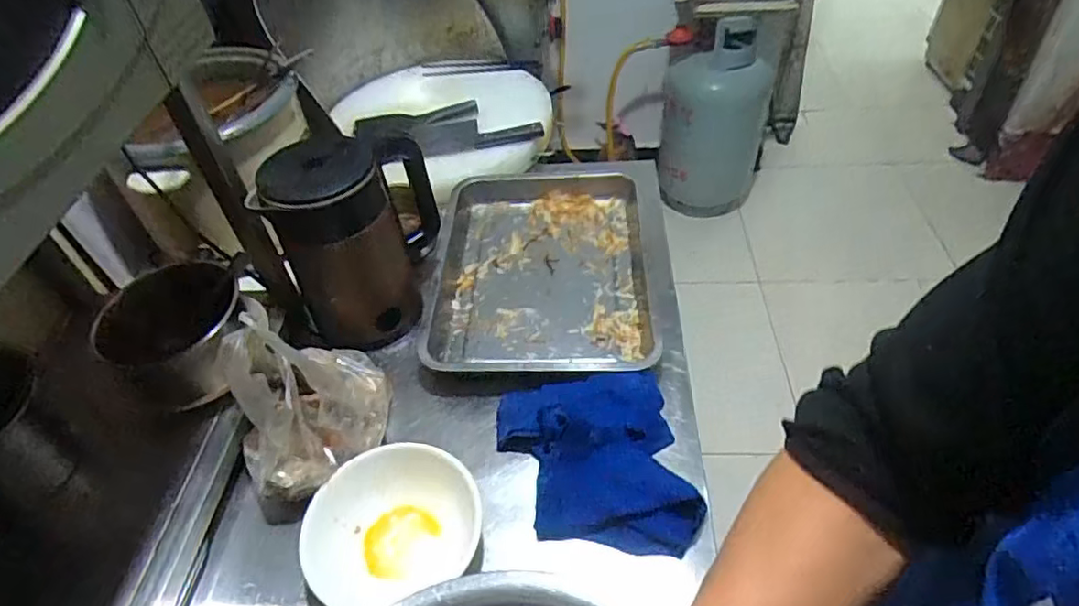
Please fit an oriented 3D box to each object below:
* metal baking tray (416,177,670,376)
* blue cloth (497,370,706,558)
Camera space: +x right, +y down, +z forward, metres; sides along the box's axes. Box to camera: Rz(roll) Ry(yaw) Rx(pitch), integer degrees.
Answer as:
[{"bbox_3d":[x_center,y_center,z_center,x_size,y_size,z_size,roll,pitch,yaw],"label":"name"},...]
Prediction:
[{"bbox_3d":[0.011,-0.049,0.869,0.317,0.052,0.399,-2,47,3],"label":"metal baking tray"},{"bbox_3d":[0.054,0.158,0.636,0.181,0.058,0.181,-7,47,-1],"label":"blue cloth"}]

